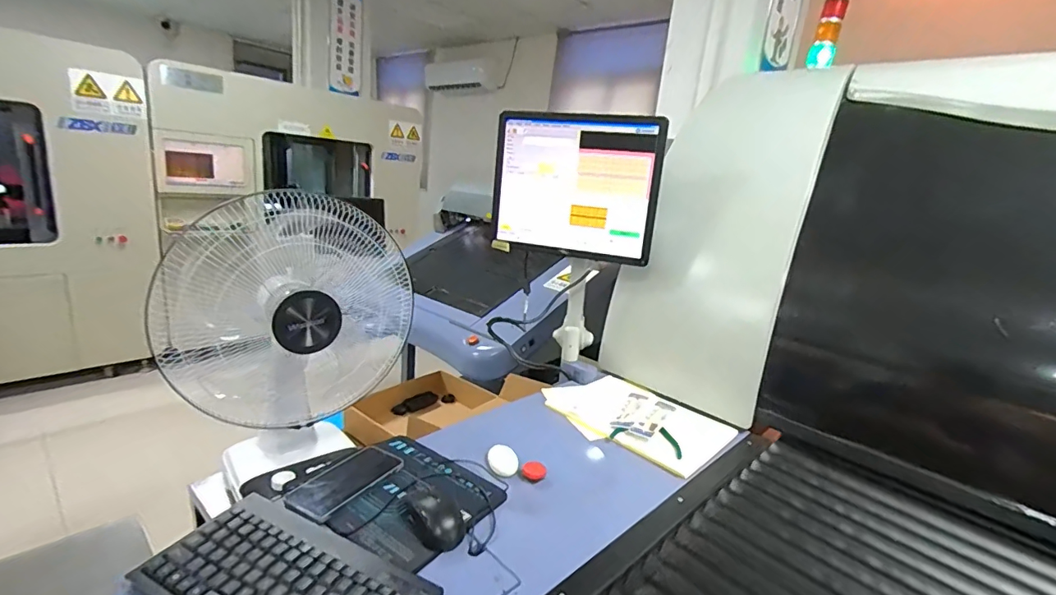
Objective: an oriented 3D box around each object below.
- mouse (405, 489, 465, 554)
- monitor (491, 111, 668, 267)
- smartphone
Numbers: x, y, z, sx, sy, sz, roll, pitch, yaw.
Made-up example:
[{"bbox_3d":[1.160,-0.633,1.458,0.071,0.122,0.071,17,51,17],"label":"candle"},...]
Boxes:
[{"bbox_3d":[-0.118,0.281,0.625,0.056,0.032,0.093,-6,19,-35],"label":"mouse"},{"bbox_3d":[0.099,-0.246,1.076,0.376,0.292,0.045,11,16,20],"label":"monitor"},{"bbox_3d":[-0.254,0.258,0.691,0.071,0.015,0.173,25,18,20],"label":"smartphone"}]

